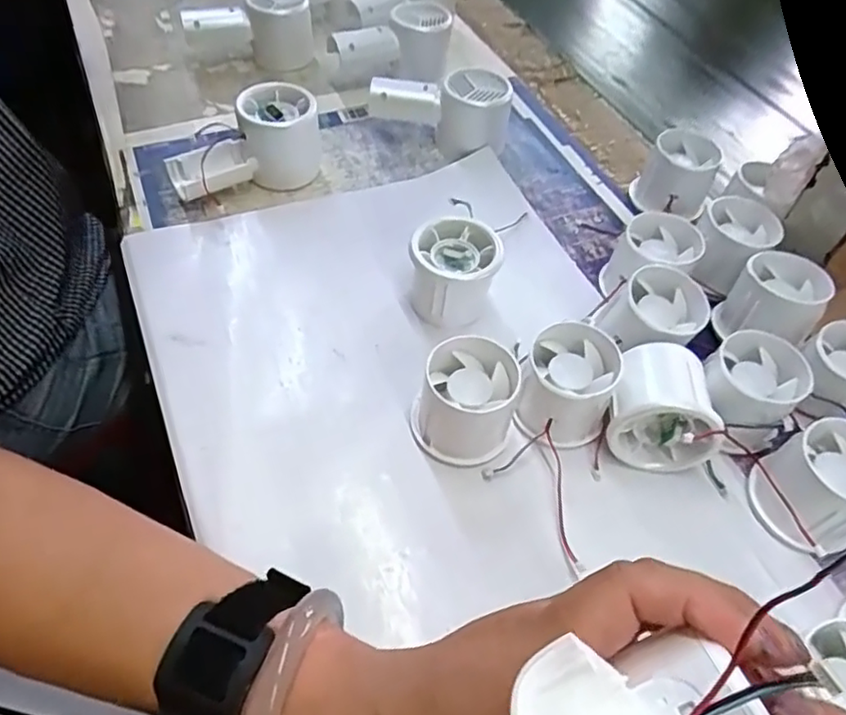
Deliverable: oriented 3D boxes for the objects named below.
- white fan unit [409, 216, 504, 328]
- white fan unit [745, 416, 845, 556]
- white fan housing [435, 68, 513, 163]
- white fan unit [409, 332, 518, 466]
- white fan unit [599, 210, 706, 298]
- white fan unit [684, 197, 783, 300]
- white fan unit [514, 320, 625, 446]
[{"bbox_3d":[0.019,-0.053,0.408,0.054,0.050,0.059,2,53,-3],"label":"white fan unit"},{"bbox_3d":[0.212,0.067,0.336,0.058,0.044,0.053,-29,60,-24],"label":"white fan unit"},{"bbox_3d":[0.042,-0.196,0.516,0.055,0.055,0.052,8,53,1],"label":"white fan housing"},{"bbox_3d":[0.024,0.025,0.351,0.055,0.050,0.053,2,53,-3],"label":"white fan unit"},{"bbox_3d":[0.153,-0.062,0.427,0.054,0.050,0.050,-21,57,-20],"label":"white fan unit"},{"bbox_3d":[0.210,-0.078,0.436,0.057,0.041,0.048,-31,61,-25],"label":"white fan unit"},{"bbox_3d":[0.082,0.016,0.359,0.051,0.049,0.056,2,53,-3],"label":"white fan unit"}]

